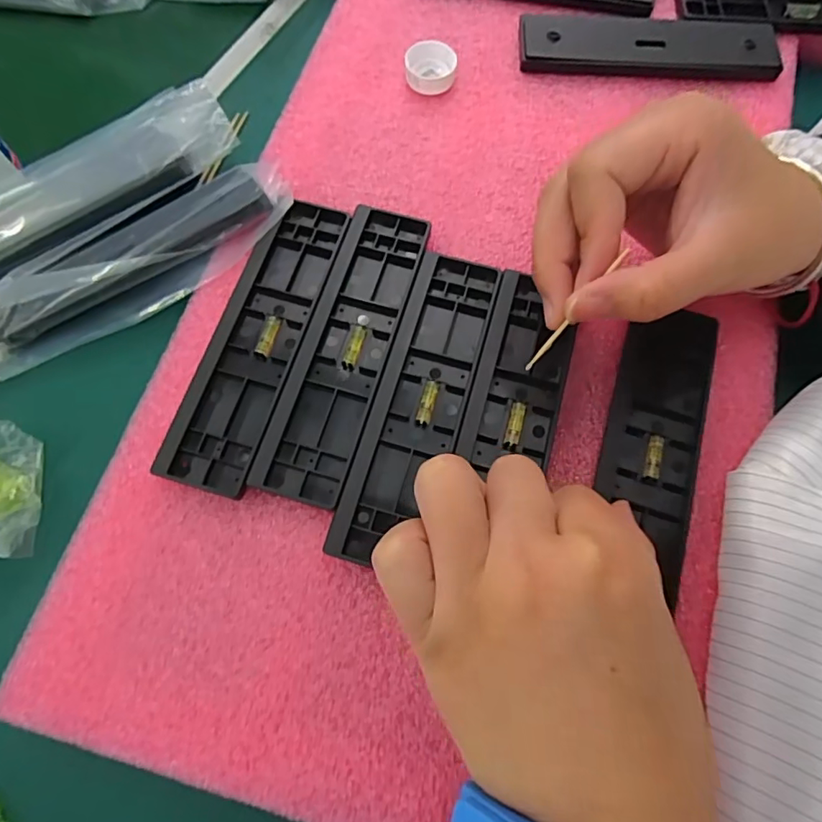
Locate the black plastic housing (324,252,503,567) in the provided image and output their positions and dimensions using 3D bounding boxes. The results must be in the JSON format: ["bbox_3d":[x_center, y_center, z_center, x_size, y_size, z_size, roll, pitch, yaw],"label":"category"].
[{"bbox_3d":[0.004,-0.006,0.252,0.042,0.006,0.157,15,72,6],"label":"black plastic housing"}]

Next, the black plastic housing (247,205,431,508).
[{"bbox_3d":[-0.033,-0.034,0.261,0.041,0.007,0.158,16,72,6],"label":"black plastic housing"}]

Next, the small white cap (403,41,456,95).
[{"bbox_3d":[0.012,-0.208,0.321,0.030,0.013,0.031,0,71,1],"label":"small white cap"}]

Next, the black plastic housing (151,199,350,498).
[{"bbox_3d":[-0.077,-0.038,0.262,0.044,0.007,0.158,15,72,6],"label":"black plastic housing"}]

